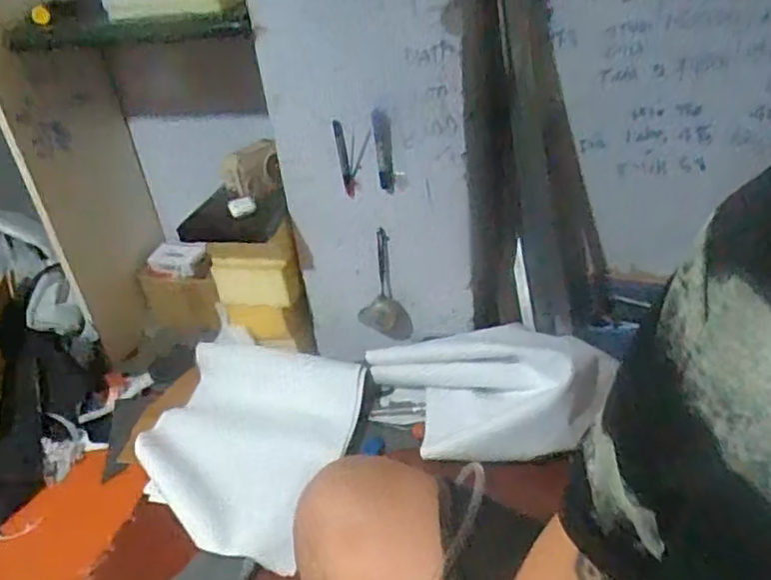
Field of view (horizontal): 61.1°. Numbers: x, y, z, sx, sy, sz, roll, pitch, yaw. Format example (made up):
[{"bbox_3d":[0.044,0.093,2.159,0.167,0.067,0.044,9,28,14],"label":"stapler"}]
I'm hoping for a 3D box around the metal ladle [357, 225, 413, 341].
[{"bbox_3d":[-0.007,-0.002,1.247,0.100,0.203,0.072,-11,31,-7],"label":"metal ladle"}]

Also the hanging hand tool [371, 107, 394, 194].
[{"bbox_3d":[-0.004,-0.247,1.153,0.029,0.150,0.022,-7,-2,-2],"label":"hanging hand tool"}]

